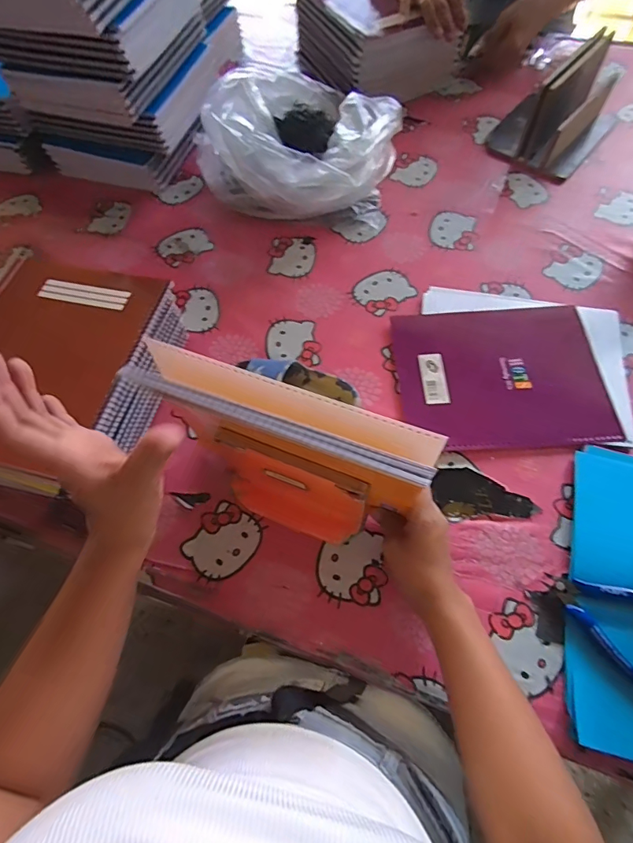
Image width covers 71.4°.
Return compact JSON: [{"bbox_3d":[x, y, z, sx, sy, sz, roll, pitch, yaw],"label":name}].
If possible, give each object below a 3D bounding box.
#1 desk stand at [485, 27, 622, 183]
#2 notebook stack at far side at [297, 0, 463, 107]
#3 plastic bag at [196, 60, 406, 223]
[{"bbox_3d":[0.402,-0.526,0.718,0.157,0.124,0.199,36,71,19],"label":"desk stand"},{"bbox_3d":[0.103,-0.706,0.821,0.195,0.117,0.288,-26,65,-9],"label":"notebook stack at far side"},{"bbox_3d":[-0.032,-0.429,0.677,0.295,0.154,0.228,31,70,17],"label":"plastic bag"}]

